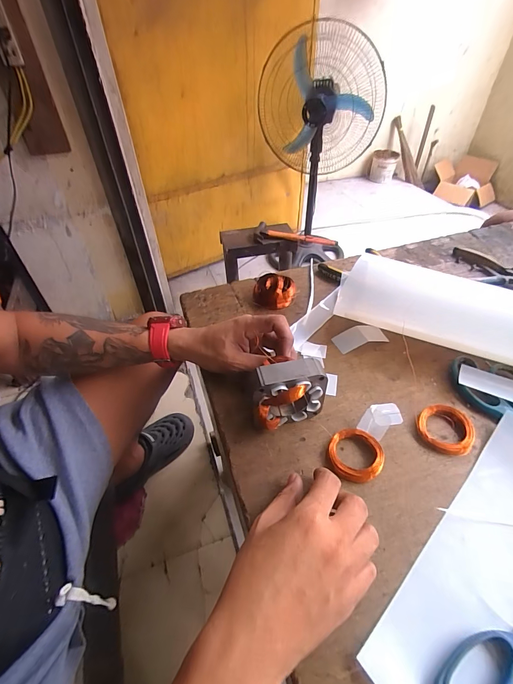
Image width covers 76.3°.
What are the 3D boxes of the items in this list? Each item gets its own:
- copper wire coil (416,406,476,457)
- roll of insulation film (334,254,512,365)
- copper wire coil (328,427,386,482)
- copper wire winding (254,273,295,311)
[{"bbox_3d":[0.208,0.095,0.359,0.056,0.012,0.058,-1,45,1],"label":"copper wire coil"},{"bbox_3d":[0.302,-0.033,0.423,0.390,0.073,0.102,19,49,20],"label":"roll of insulation film"},{"bbox_3d":[0.104,0.116,0.341,0.054,0.010,0.057,-1,45,1],"label":"copper wire coil"},{"bbox_3d":[0.029,-0.081,0.525,0.067,0.039,0.053,0,45,3],"label":"copper wire winding"}]

